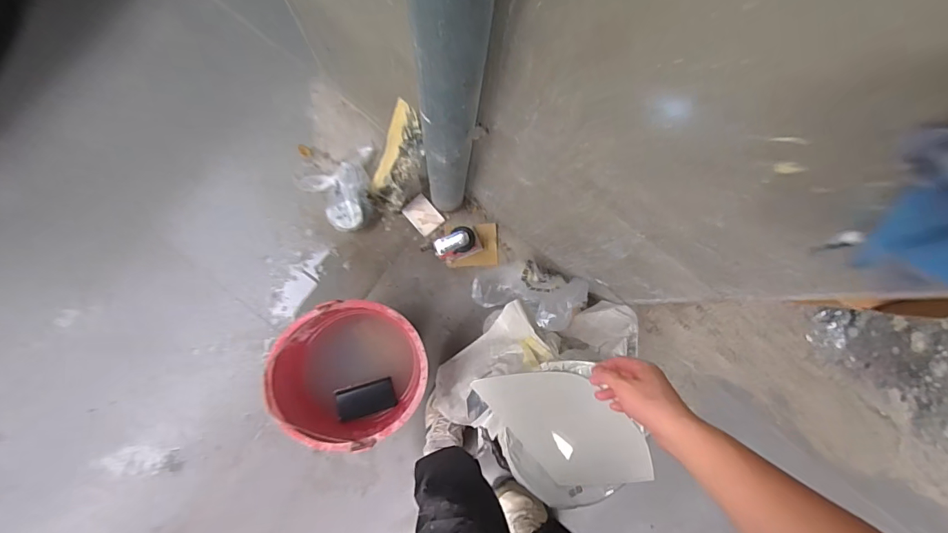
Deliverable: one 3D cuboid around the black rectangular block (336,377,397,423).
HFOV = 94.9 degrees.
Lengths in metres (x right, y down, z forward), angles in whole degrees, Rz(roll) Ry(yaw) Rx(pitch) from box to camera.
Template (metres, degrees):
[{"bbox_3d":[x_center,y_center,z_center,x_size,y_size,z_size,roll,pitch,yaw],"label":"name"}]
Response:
[{"bbox_3d":[-0.257,0.319,1.048,0.135,0.036,0.076,-12,86,-5],"label":"black rectangular block"}]

